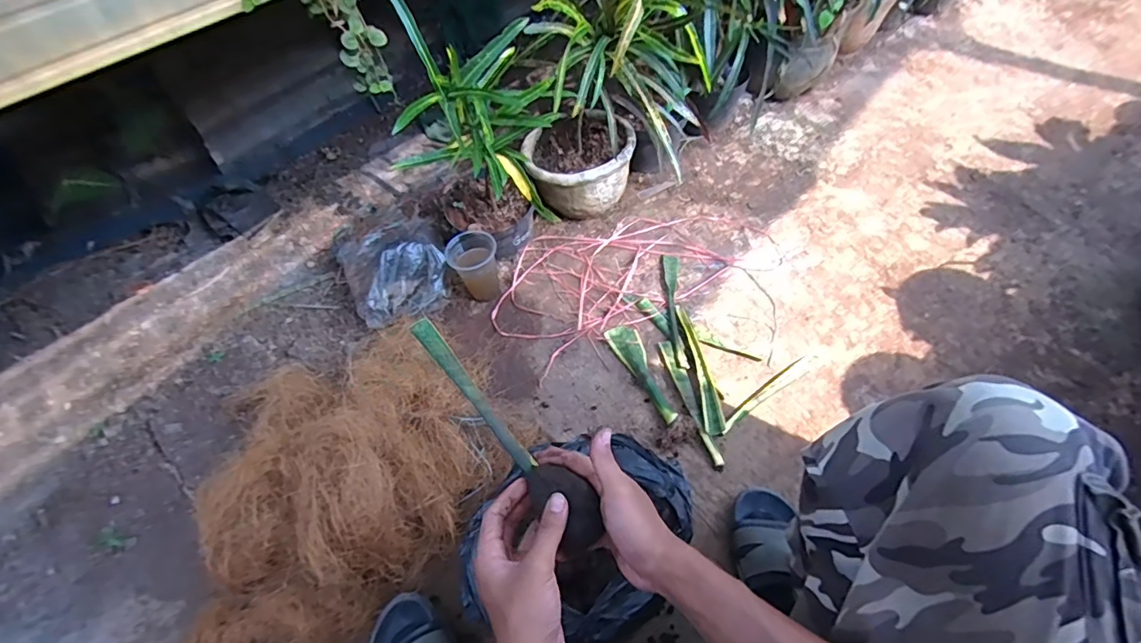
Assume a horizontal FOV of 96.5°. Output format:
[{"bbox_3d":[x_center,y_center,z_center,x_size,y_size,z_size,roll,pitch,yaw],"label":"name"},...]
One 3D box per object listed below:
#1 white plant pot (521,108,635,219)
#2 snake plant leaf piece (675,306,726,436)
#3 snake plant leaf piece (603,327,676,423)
[{"bbox_3d":[0.017,-0.304,1.007,0.211,0.122,0.190,-1,55,4],"label":"white plant pot"},{"bbox_3d":[0.219,0.077,0.860,0.034,0.024,0.236,-6,59,-1],"label":"snake plant leaf piece"},{"bbox_3d":[0.130,0.081,0.862,0.055,0.023,0.193,-26,61,-12],"label":"snake plant leaf piece"}]

